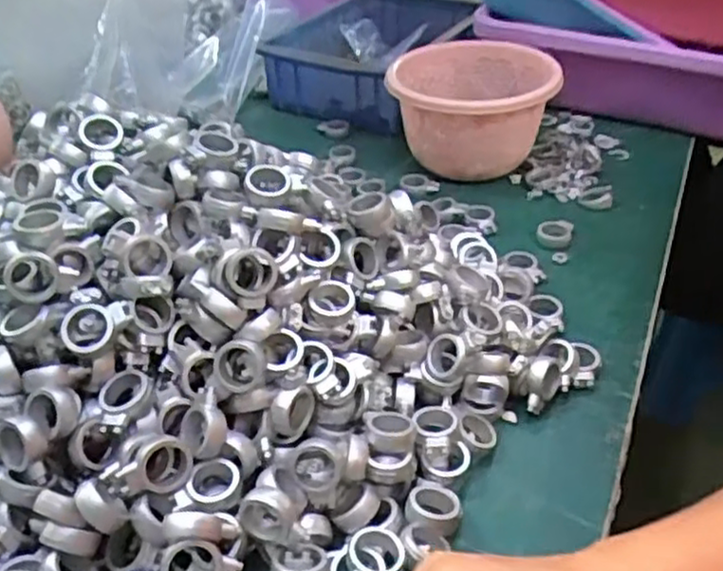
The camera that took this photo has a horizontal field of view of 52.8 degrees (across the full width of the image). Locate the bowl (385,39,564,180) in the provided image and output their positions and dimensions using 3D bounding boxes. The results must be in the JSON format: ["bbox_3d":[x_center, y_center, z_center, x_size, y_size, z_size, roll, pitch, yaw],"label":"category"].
[{"bbox_3d":[0.095,-0.148,0.629,0.136,0.083,0.127,2,37,7],"label":"bowl"}]

